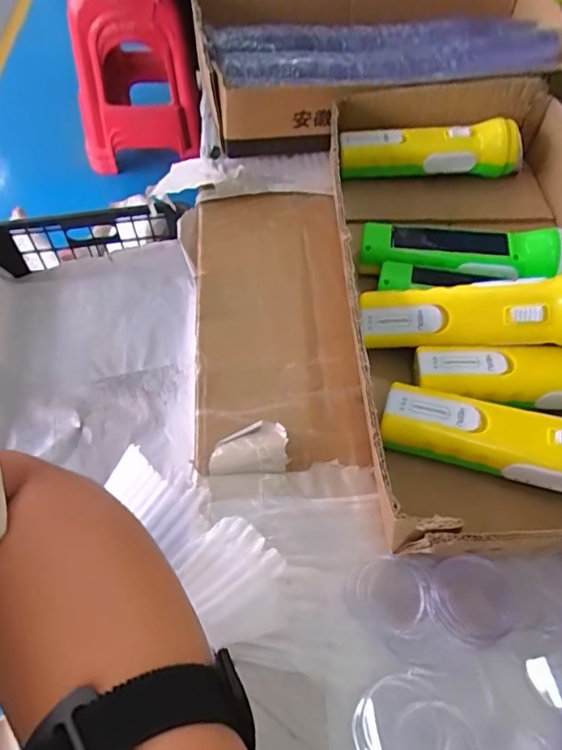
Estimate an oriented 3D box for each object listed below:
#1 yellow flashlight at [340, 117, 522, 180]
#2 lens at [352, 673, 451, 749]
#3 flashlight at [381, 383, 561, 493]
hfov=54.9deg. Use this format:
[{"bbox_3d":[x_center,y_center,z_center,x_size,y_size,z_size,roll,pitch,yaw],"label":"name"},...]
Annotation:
[{"bbox_3d":[0.138,-0.202,0.504,0.165,0.050,0.040,-4,57,-3],"label":"yellow flashlight"},{"bbox_3d":[0.061,0.179,0.274,0.047,0.004,0.043,-19,59,-14],"label":"lens"},{"bbox_3d":[0.144,0.047,0.333,0.164,0.051,0.048,15,58,9],"label":"flashlight"}]

